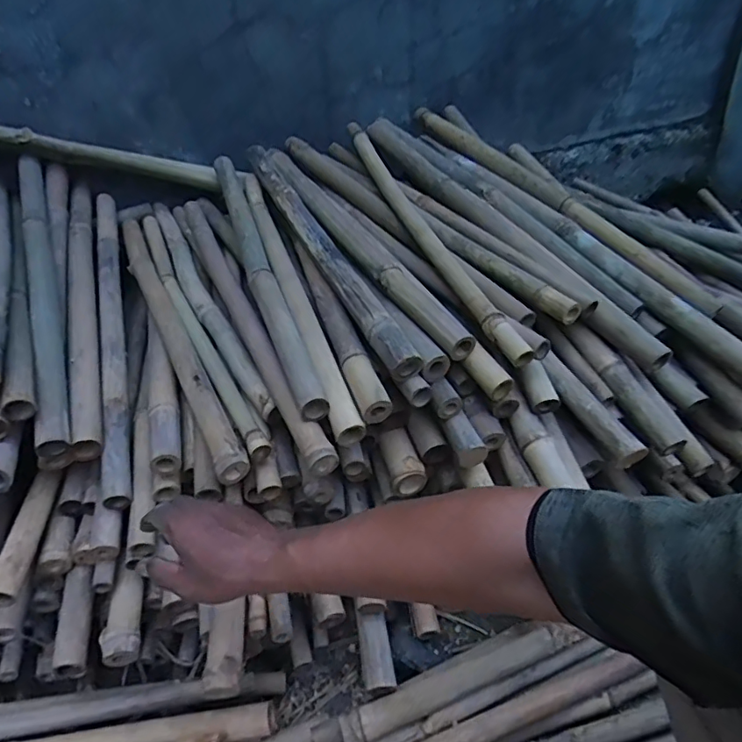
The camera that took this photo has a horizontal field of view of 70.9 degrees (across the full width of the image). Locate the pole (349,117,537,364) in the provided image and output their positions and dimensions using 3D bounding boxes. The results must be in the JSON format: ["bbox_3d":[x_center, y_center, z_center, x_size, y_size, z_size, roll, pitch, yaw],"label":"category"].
[{"bbox_3d":[0.070,-0.219,0.764,0.033,0.030,0.581,-17,52,-11],"label":"pole"}]

